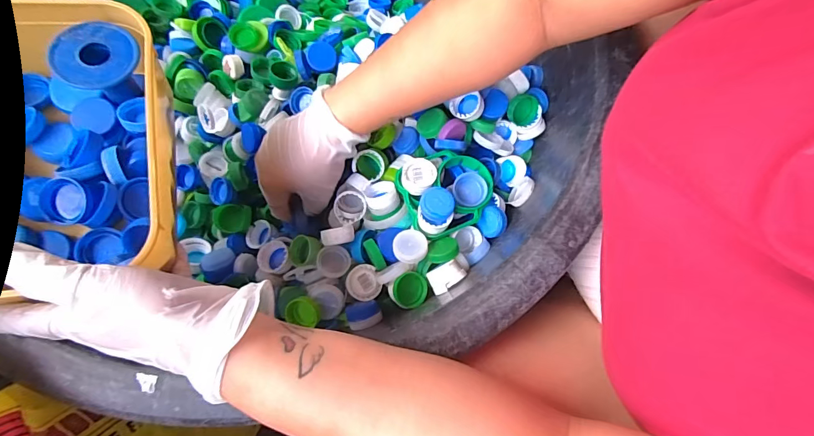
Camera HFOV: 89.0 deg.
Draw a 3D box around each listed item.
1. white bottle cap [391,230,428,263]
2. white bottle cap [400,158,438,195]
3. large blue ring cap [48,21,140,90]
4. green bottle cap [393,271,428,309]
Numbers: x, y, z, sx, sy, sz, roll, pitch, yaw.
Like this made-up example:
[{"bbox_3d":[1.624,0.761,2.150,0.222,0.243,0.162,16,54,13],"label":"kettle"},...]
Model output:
[{"bbox_3d":[0.003,0.026,0.375,0.030,0.015,0.031,1,71,-2],"label":"white bottle cap"},{"bbox_3d":[0.011,-0.038,0.393,0.032,0.019,0.034,1,71,-2],"label":"white bottle cap"},{"bbox_3d":[-0.208,-0.108,0.276,0.046,0.012,0.051,43,75,12],"label":"large blue ring cap"},{"bbox_3d":[0.003,0.063,0.366,0.030,0.012,0.030,1,71,-2],"label":"green bottle cap"}]

